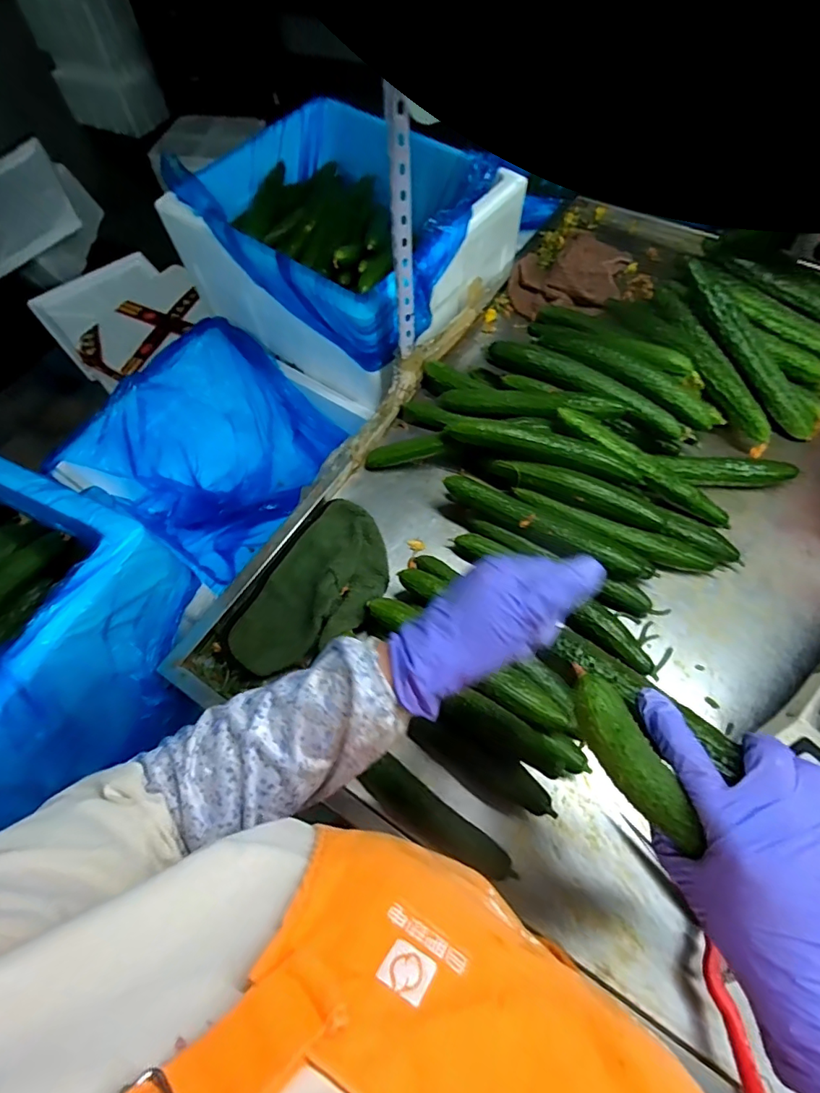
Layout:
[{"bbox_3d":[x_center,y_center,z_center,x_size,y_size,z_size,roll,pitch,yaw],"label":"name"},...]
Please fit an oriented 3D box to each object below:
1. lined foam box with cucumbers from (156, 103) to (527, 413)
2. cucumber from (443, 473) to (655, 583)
[{"bbox_3d":[-0.105,-0.491,0.834,0.472,0.205,0.377,35,69,17],"label":"lined foam box with cucumbers"},{"bbox_3d":[0.160,-0.025,0.585,0.262,0.042,0.053,23,65,13],"label":"cucumber"}]

